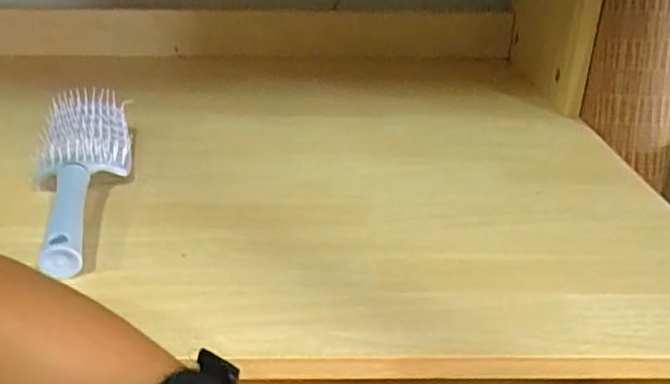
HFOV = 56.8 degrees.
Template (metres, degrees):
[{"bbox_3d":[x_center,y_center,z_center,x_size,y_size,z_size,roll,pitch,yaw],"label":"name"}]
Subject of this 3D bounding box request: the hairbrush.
[{"bbox_3d":[-0.202,-0.015,0.487,0.075,0.033,0.256,-7,29,-14],"label":"hairbrush"}]

